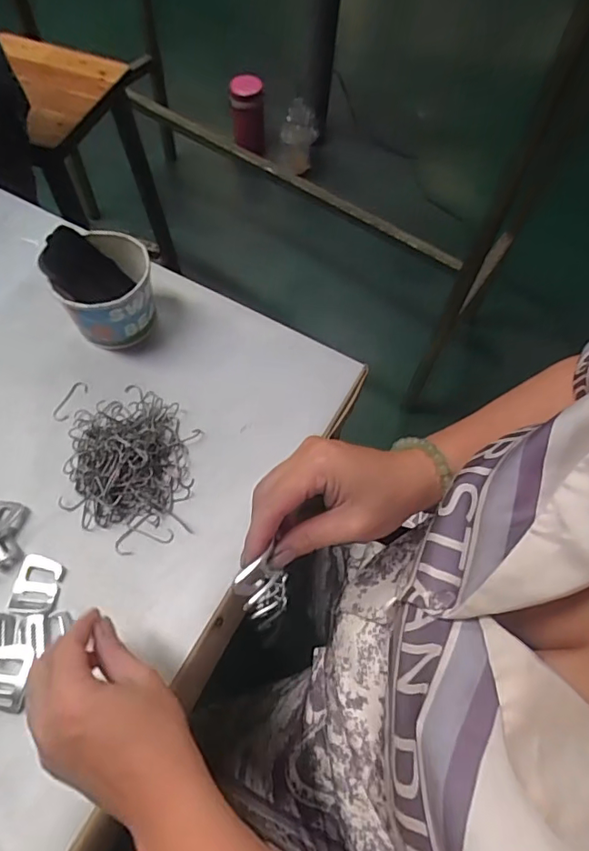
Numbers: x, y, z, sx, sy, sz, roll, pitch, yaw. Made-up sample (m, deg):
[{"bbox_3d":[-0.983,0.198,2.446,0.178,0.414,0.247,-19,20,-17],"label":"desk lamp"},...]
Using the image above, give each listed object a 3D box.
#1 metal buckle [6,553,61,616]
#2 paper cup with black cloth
[{"bbox_3d":[-0.207,0.126,0.423,0.033,0.008,0.045,3,63,-1],"label":"metal buckle"},{"bbox_3d":[-0.182,-0.132,0.513,0.087,0.096,0.085,1,63,-2],"label":"paper cup with black cloth"}]

